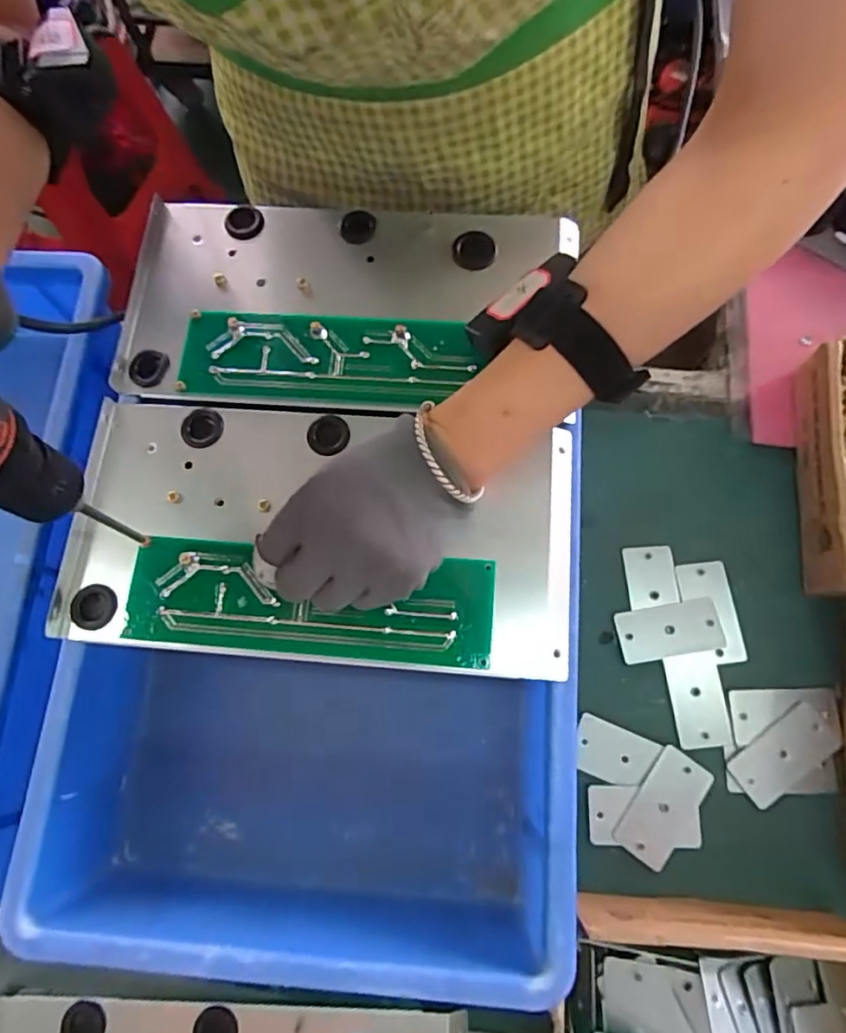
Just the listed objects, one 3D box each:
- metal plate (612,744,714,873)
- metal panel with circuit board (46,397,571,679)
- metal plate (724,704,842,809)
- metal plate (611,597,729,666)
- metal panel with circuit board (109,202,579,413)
[{"bbox_3d":[0.152,0.184,0.364,0.035,0.004,0.069,35,79,11],"label":"metal plate"},{"bbox_3d":[-0.059,0.010,0.334,0.285,0.012,0.149,8,75,4],"label":"metal panel with circuit board"},{"bbox_3d":[0.232,0.155,0.370,0.067,0.004,0.036,-38,78,-4],"label":"metal plate"},{"bbox_3d":[0.168,0.078,0.393,0.069,0.006,0.035,-10,75,-1],"label":"metal plate"},{"bbox_3d":[-0.051,-0.138,0.370,0.269,0.015,0.145,4,75,3],"label":"metal panel with circuit board"}]

